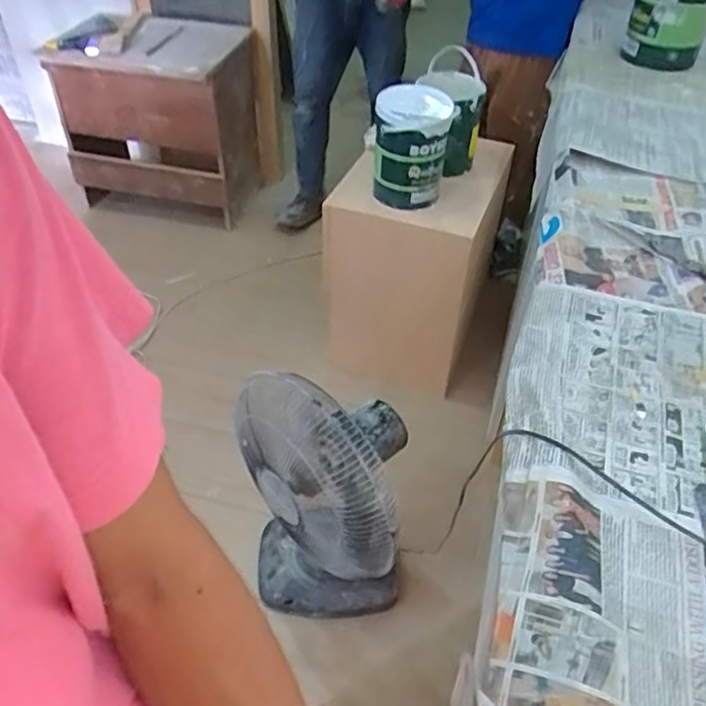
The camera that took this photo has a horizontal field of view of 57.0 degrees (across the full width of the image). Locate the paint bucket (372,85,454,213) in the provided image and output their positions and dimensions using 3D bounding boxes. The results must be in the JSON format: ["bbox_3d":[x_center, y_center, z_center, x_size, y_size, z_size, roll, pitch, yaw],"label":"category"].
[{"bbox_3d":[0.136,-0.458,1.495,0.165,0.246,0.176,2,44,1],"label":"paint bucket"}]

